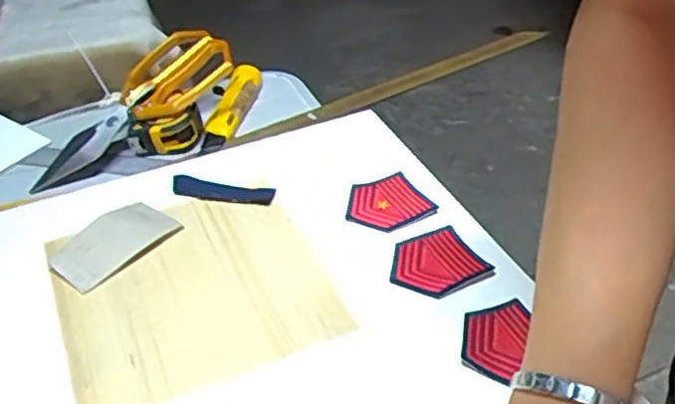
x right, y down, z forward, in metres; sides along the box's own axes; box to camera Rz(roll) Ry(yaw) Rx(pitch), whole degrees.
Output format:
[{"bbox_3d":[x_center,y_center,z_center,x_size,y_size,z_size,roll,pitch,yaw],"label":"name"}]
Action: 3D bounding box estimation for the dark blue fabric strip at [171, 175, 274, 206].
[{"bbox_3d":[-0.102,-0.010,0.605,0.093,0.009,0.027,6,41,10],"label":"dark blue fabric strip"}]

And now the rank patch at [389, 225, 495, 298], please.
[{"bbox_3d":[0.075,0.046,0.529,0.068,0.005,0.064,-21,44,-21],"label":"rank patch"}]

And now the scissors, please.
[{"bbox_3d":[-0.201,-0.092,0.661,0.217,0.021,0.087,-43,52,-14],"label":"scissors"}]

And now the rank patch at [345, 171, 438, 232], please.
[{"bbox_3d":[0.041,0.001,0.587,0.069,0.007,0.062,-19,45,-18],"label":"rank patch"}]

